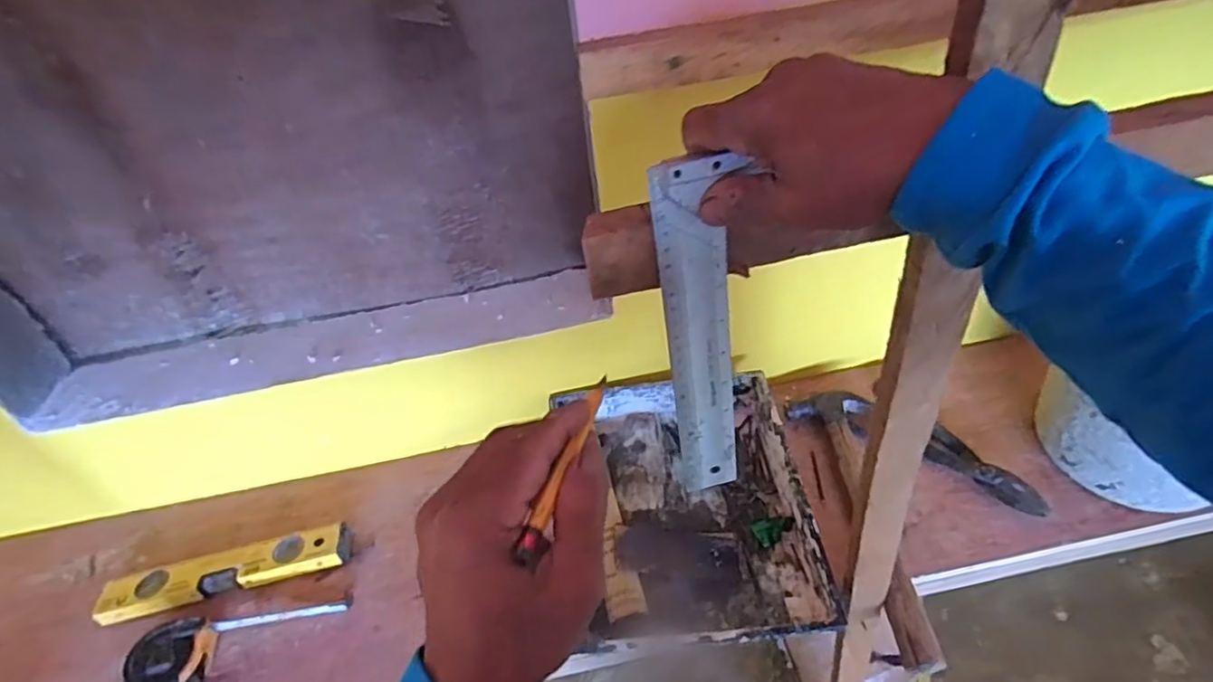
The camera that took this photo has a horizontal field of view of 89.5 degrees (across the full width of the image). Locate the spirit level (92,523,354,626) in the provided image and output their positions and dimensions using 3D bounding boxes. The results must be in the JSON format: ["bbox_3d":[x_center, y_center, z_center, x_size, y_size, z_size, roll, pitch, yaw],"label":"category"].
[{"bbox_3d":[-0.455,0.281,0.743,0.289,0.032,0.054,-14,45,-7],"label":"spirit level"}]

